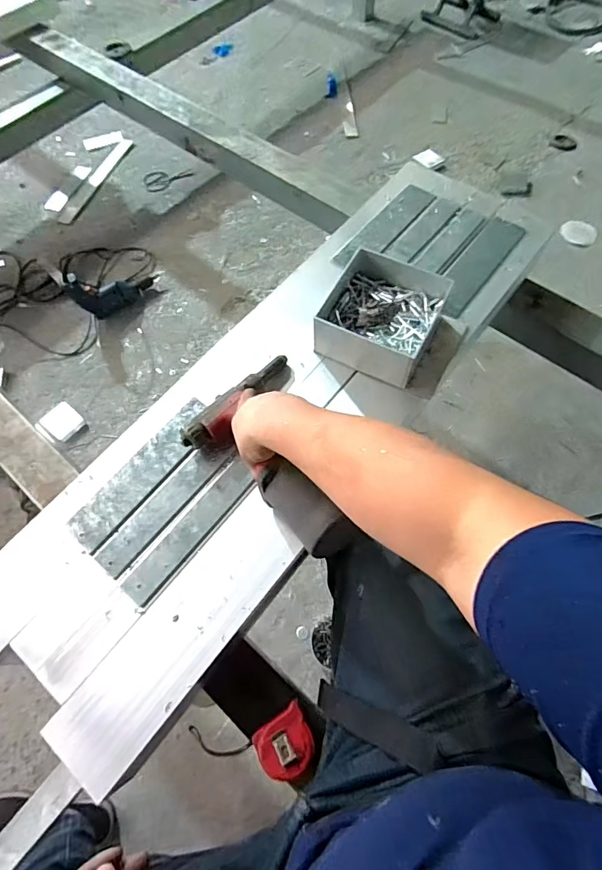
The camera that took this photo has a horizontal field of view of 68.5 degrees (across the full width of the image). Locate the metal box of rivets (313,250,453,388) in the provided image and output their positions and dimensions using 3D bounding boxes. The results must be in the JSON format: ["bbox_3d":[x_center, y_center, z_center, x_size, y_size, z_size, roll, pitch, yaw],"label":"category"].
[{"bbox_3d":[0.123,-0.182,0.661,0.153,0.071,0.183,26,68,13],"label":"metal box of rivets"}]

